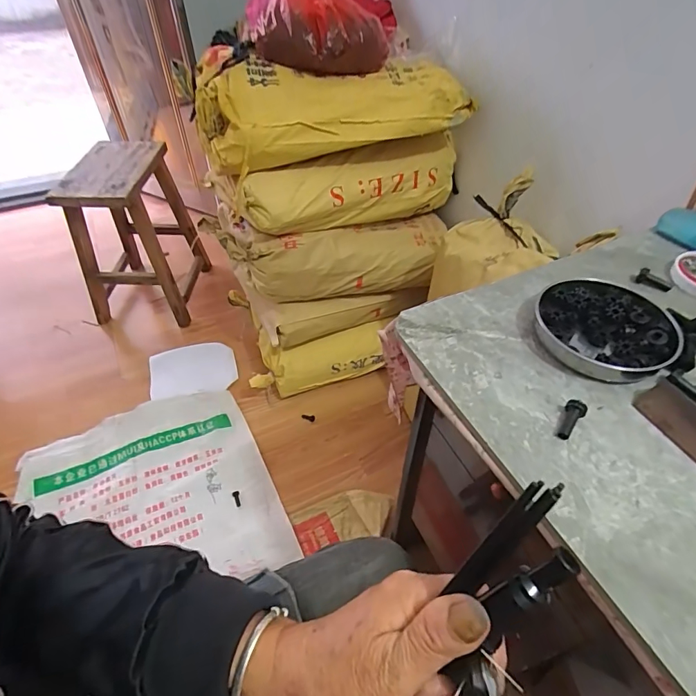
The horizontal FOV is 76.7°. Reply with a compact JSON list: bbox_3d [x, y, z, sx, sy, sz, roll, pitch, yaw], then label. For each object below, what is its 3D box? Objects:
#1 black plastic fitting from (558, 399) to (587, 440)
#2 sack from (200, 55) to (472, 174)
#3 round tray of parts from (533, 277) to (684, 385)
[{"bbox_3d":[0.200,0.065,0.397,0.017,0.016,0.038,31,54,26],"label":"black plastic fitting"},{"bbox_3d":[-0.026,-0.558,1.003,0.612,0.148,0.243,-14,48,-13],"label":"sack"},{"bbox_3d":[0.282,-0.025,0.472,0.148,0.024,0.134,-4,47,-4],"label":"round tray of parts"}]

